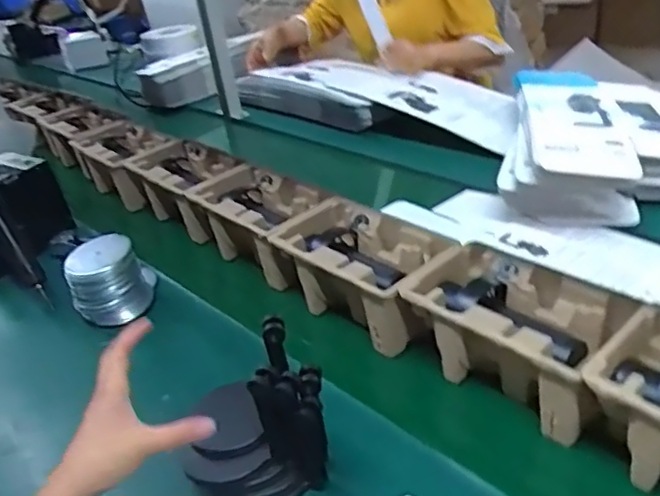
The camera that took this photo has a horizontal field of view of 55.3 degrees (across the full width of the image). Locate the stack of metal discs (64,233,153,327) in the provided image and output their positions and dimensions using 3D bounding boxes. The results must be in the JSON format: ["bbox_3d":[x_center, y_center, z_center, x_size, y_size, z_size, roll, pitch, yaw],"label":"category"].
[{"bbox_3d":[-0.322,0.046,0.909,0.098,0.099,0.096,-21,34,-23],"label":"stack of metal discs"}]

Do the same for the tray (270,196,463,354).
[{"bbox_3d":[0.046,0.031,0.837,0.148,0.104,0.243,-30,39,-33],"label":"tray"}]

